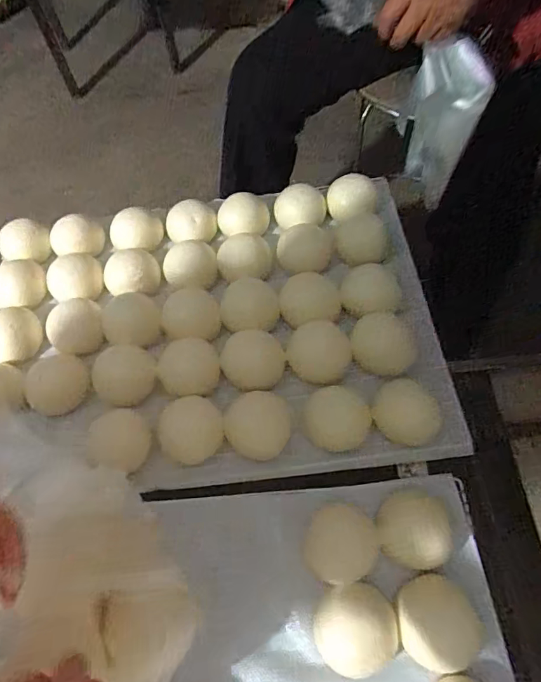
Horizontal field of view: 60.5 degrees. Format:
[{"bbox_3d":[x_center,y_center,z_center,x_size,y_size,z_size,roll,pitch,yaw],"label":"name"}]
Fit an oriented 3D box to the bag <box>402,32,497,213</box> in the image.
[{"bbox_3d":[0.257,-0.316,0.705,0.096,0.260,0.053,15,64,12],"label":"bag"}]

